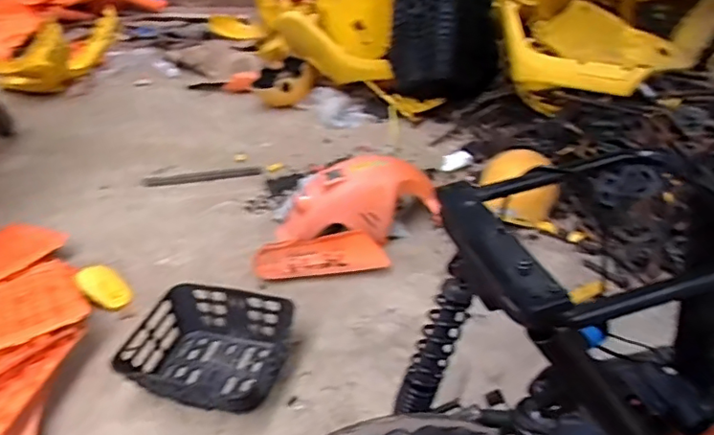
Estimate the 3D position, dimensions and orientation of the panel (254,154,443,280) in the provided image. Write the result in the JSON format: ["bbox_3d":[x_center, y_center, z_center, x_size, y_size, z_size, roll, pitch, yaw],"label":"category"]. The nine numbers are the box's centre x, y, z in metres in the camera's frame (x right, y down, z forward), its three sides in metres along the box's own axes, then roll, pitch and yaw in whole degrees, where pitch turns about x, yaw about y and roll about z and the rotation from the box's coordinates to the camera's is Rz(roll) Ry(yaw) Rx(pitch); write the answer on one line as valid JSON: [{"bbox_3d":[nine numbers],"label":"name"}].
[{"bbox_3d":[-0.024,-0.018,1.490,0.486,0.215,0.265,-4,35,1],"label":"panel"}]

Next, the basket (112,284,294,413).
[{"bbox_3d":[-0.315,0.283,1.202,0.323,0.105,0.274,9,38,19],"label":"basket"}]

